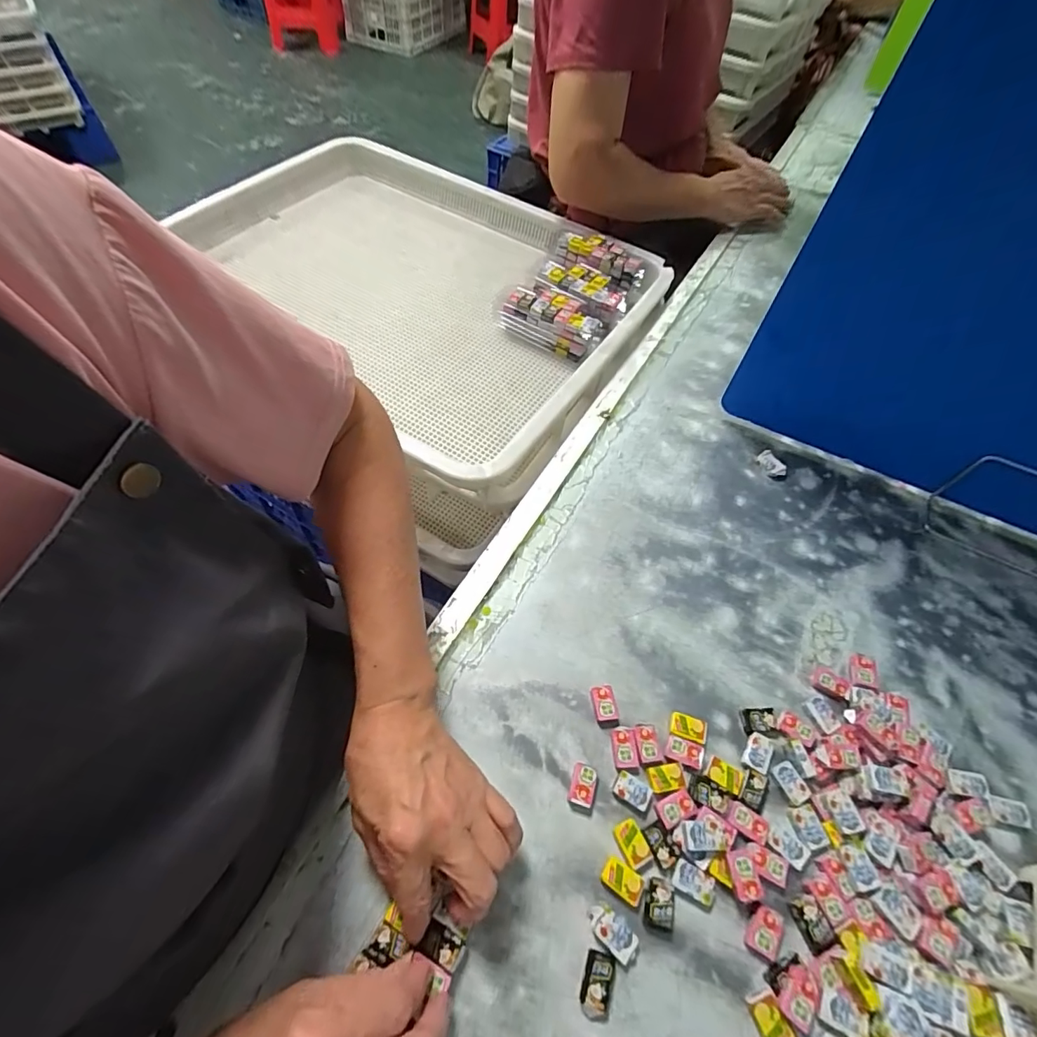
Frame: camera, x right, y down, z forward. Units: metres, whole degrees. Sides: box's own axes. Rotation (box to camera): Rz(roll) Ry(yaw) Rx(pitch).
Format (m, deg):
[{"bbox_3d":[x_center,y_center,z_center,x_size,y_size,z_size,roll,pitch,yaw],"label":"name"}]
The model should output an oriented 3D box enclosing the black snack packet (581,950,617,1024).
[{"bbox_3d":[0.048,0.284,0.299,0.018,0.007,0.031,15,58,6],"label":"black snack packet"}]

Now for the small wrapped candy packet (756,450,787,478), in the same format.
[{"bbox_3d":[0.269,-0.059,0.524,0.019,0.008,0.032,-28,63,-19],"label":"small wrapped candy packet"}]

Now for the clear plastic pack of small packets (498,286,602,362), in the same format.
[{"bbox_3d":[0.041,-0.251,0.624,0.129,0.042,0.064,24,59,12],"label":"clear plastic pack of small packets"}]

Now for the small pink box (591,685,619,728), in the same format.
[{"bbox_3d":[0.067,0.146,0.384,0.017,0.008,0.030,-6,58,-7],"label":"small pink box"}]

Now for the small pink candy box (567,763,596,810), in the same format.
[{"bbox_3d":[0.047,0.192,0.357,0.018,0.009,0.026,16,58,7],"label":"small pink candy box"}]

